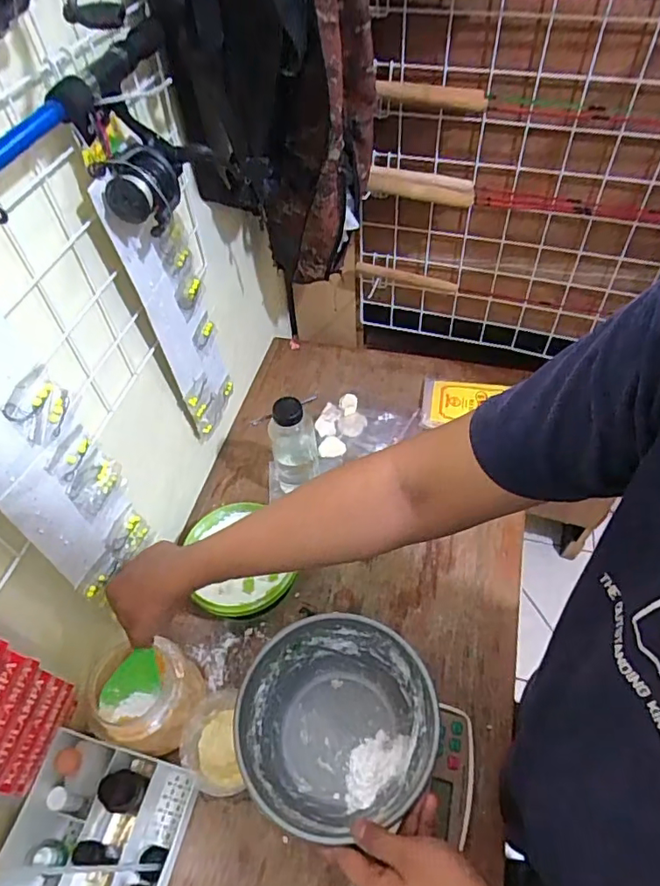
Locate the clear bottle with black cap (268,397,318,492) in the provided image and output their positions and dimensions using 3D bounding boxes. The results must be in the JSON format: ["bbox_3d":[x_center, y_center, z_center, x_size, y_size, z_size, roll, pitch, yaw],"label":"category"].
[{"bbox_3d":[-0.053,-0.001,0.788,0.062,0.167,0.050,-10,53,-4],"label":"clear bottle with black cap"}]

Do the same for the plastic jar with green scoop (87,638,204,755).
[{"bbox_3d":[-0.214,0.291,0.629,0.098,0.101,0.102,-2,53,2],"label":"plastic jar with green scoop"}]

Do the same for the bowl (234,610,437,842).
[{"bbox_3d":[0.007,0.293,0.569,0.188,0.108,0.185,-15,50,-9],"label":"bowl"}]

